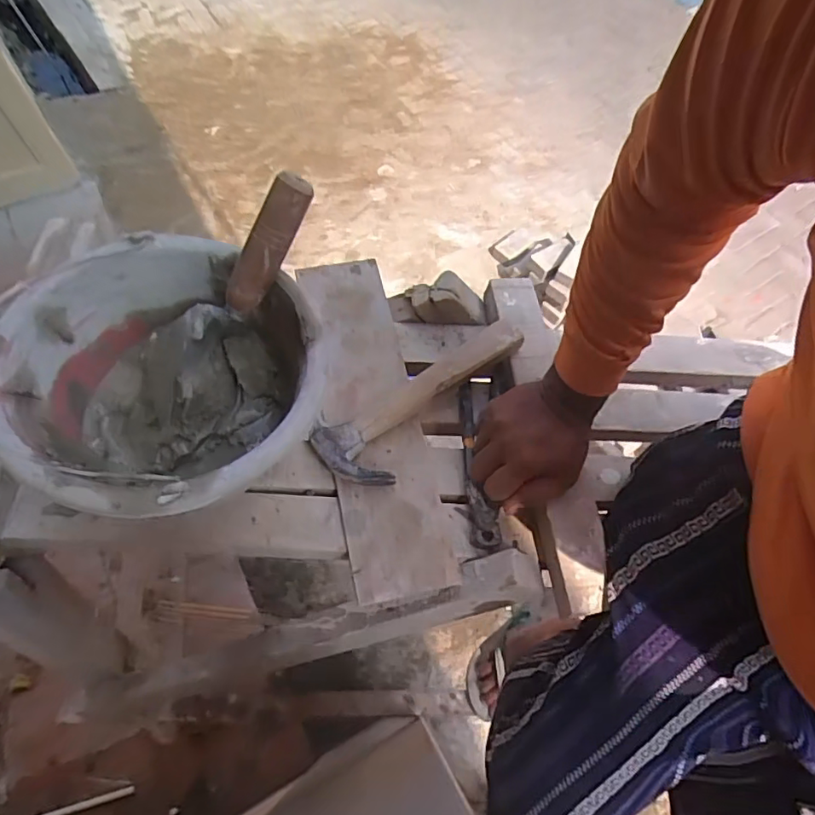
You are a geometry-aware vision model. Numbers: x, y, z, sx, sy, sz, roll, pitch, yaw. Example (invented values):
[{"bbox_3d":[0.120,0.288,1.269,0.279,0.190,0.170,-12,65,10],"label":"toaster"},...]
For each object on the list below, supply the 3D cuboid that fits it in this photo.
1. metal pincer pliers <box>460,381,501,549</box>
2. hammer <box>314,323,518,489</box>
[{"bbox_3d":[0.075,0.053,0.591,0.035,0.023,0.190,1,60,-1],"label":"metal pincer pliers"},{"bbox_3d":[0.020,-0.011,0.591,0.252,0.044,0.091,-37,70,-18],"label":"hammer"}]

